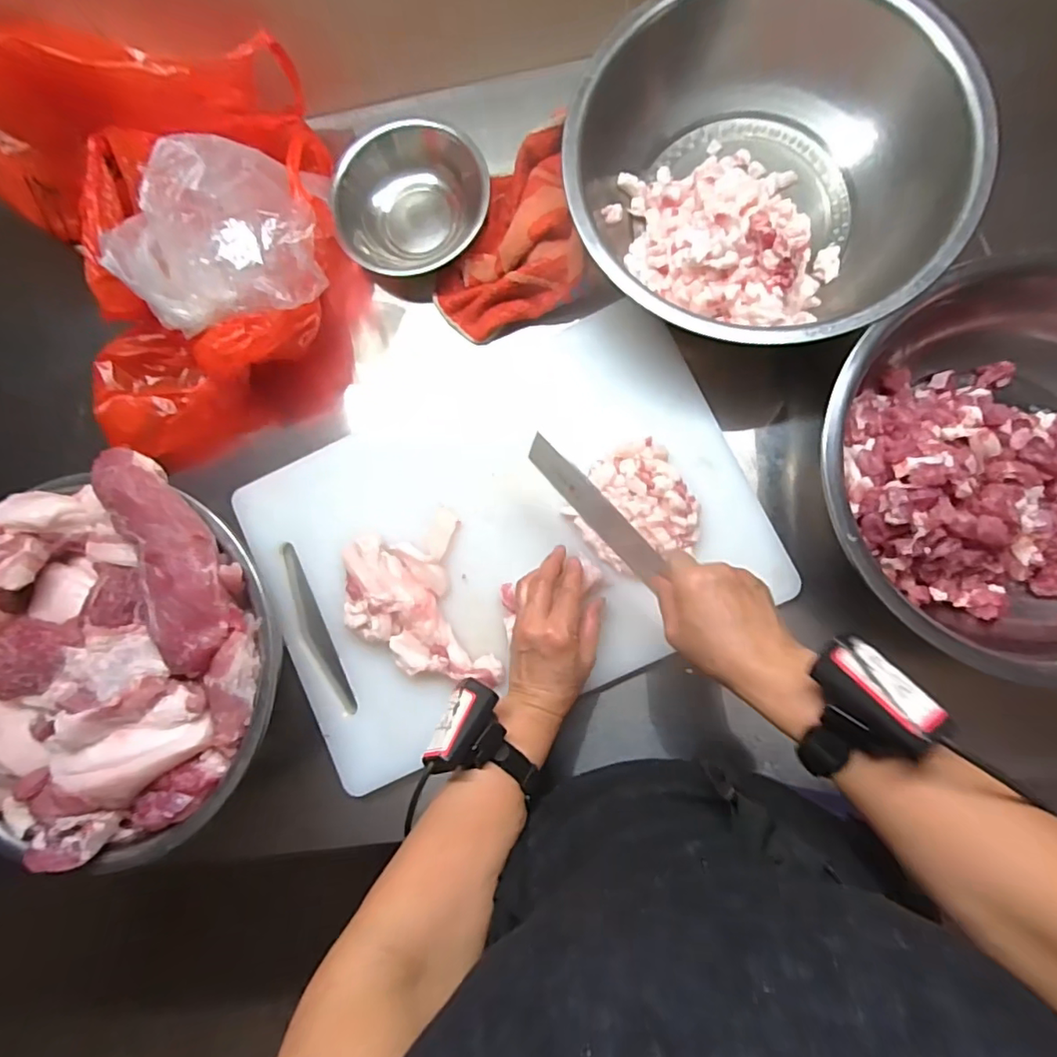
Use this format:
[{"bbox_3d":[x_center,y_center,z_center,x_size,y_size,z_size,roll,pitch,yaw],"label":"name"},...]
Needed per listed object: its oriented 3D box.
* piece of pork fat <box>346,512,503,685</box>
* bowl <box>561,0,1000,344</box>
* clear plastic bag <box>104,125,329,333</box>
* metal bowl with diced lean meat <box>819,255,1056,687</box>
[{"bbox_3d":[-0.111,0.078,0.533,0.122,0.029,0.164,-17,83,4],"label":"piece of pork fat"},{"bbox_3d":[0.212,-0.325,0.519,0.337,0.107,0.317,-1,84,6],"label":"bowl"},{"bbox_3d":[-0.269,-0.257,0.487,0.171,0.079,0.131,-38,82,1],"label":"clear plastic bag"},{"bbox_3d":[0.417,-0.046,0.483,0.339,0.119,0.325,-1,84,6],"label":"metal bowl with diced lean meat"}]

